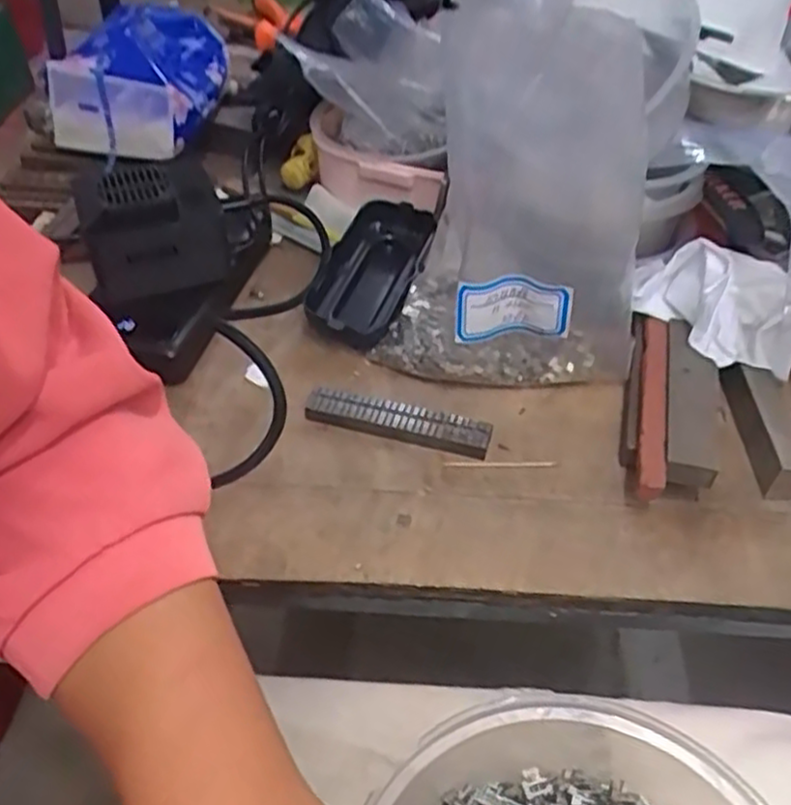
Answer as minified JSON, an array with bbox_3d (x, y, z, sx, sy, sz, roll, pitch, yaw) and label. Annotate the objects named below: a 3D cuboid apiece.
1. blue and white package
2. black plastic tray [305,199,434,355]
[{"bbox_3d":[-0.183,-0.239,0.544,0.098,0.057,0.134,4,46,2],"label":"blue and white package"},{"bbox_3d":[-0.012,-0.078,0.460,0.055,0.043,0.107,18,52,13],"label":"black plastic tray"}]

